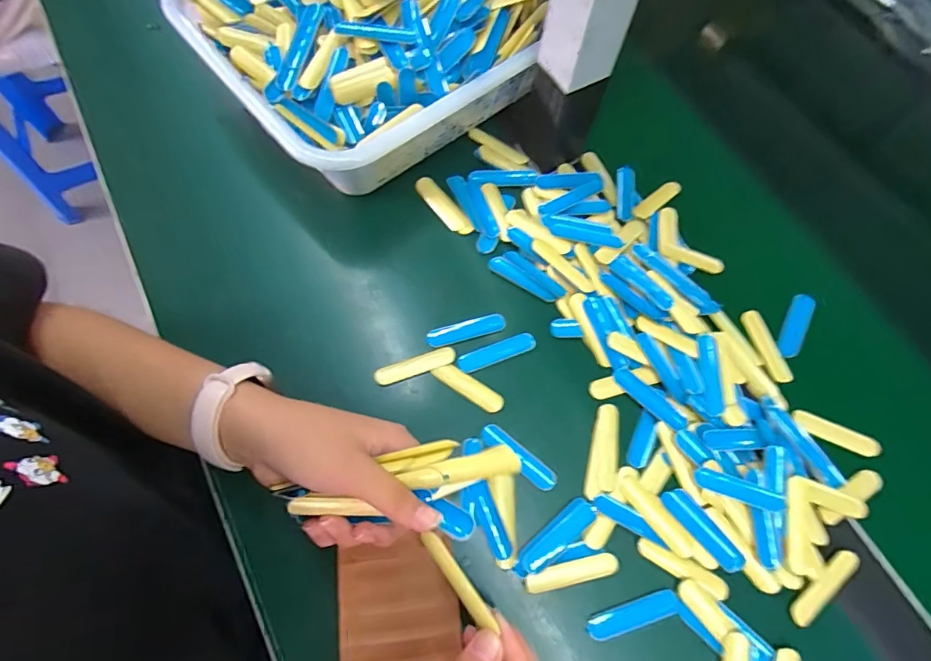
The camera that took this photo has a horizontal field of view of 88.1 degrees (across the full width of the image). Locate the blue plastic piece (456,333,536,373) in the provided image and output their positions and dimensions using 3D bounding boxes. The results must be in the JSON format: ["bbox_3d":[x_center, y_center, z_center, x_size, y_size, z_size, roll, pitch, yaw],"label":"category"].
[{"bbox_3d":[0.025,0.017,0.379,0.063,0.004,0.015,-19,69,-8],"label":"blue plastic piece"}]

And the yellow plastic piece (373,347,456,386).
[{"bbox_3d":[-0.039,0.028,0.375,0.064,0.004,0.014,-17,69,-8],"label":"yellow plastic piece"}]

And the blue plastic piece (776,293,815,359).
[{"bbox_3d":[0.279,-0.005,0.407,0.016,0.006,0.063,30,70,11],"label":"blue plastic piece"}]

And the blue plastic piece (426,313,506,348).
[{"bbox_3d":[0.000,0.000,0.384,0.063,0.006,0.015,-14,69,-7],"label":"blue plastic piece"}]

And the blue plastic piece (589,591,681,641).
[{"bbox_3d":[0.110,0.188,0.316,0.061,0.004,0.016,-17,69,-8],"label":"blue plastic piece"}]

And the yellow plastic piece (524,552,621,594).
[{"bbox_3d":[0.072,0.164,0.324,0.063,0.004,0.015,-11,68,-6],"label":"yellow plastic piece"}]

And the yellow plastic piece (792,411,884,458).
[{"bbox_3d":[0.289,0.080,0.376,0.064,0.006,0.016,22,69,8],"label":"yellow plastic piece"}]

